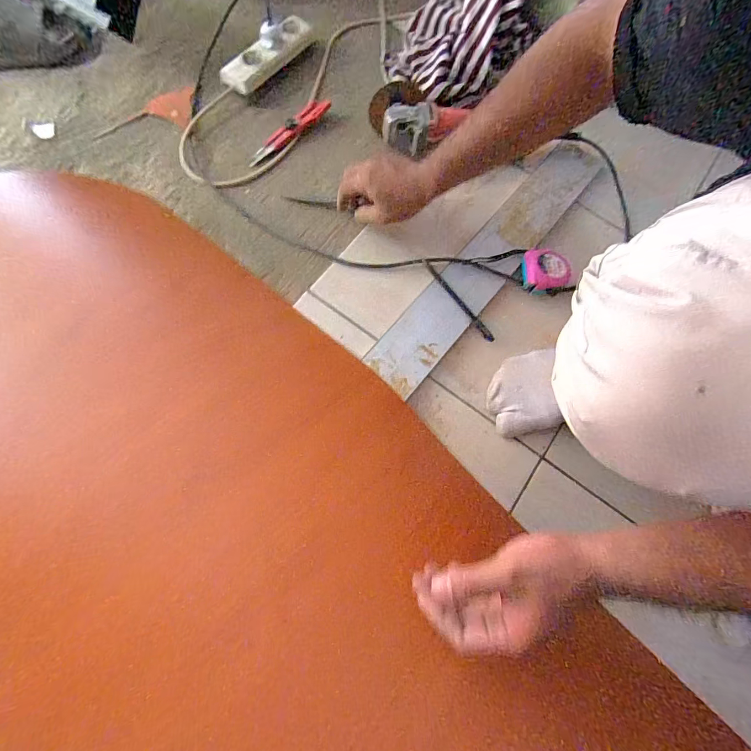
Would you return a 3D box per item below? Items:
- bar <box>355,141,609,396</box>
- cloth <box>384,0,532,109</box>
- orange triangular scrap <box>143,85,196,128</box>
[{"bbox_3d":[0.175,-0.185,0.602,0.089,0.010,0.517,39,75,8],"label":"bar"},{"bbox_3d":[0.149,-0.593,0.687,0.221,0.118,0.331,22,73,4],"label":"cloth"},{"bbox_3d":[-0.351,-0.460,0.681,0.077,0.006,0.083,-3,73,-6],"label":"orange triangular scrap"}]

